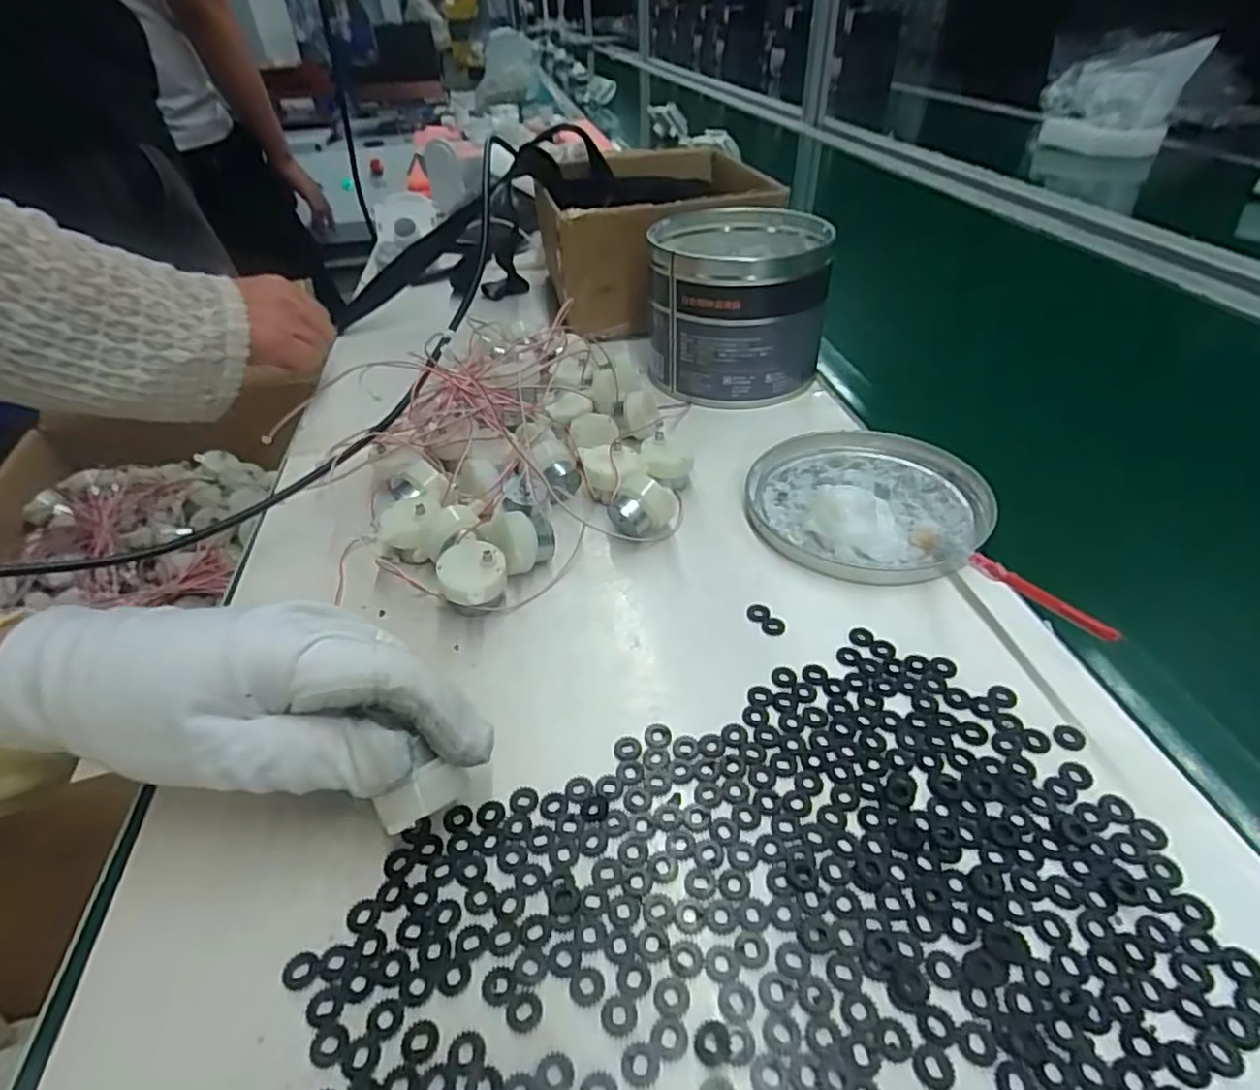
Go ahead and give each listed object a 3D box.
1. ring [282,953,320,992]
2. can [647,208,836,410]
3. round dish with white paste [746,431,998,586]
[{"bbox_3d":[-0.102,0.131,0.206,0.011,0.004,0.010,-3,38,3],"label":"ring"},{"bbox_3d":[0.080,-0.175,0.494,0.118,0.108,0.129,7,40,12],"label":"can"},{"bbox_3d":[0.134,-0.030,0.375,0.124,0.023,0.134,-2,39,1],"label":"round dish with white paste"}]

